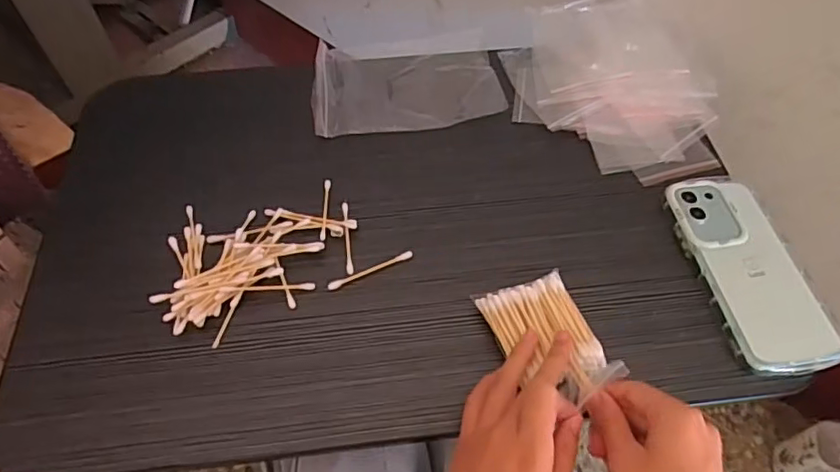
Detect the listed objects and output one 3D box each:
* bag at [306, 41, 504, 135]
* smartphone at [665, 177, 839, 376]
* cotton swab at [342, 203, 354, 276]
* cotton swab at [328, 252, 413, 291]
[{"bbox_3d":[-0.015,-0.150,0.564,0.177,0.014,0.117,-4,56,-4],"label":"bag"},{"bbox_3d":[0.256,0.026,0.450,0.074,0.018,0.167,-8,56,-6],"label":"smartphone"},{"bbox_3d":[-0.060,0.000,0.467,0.006,0.004,0.071,-6,56,-5],"label":"cotton swab"},{"bbox_3d":[-0.039,0.026,0.450,0.070,0.004,0.007,-21,59,-15],"label":"cotton swab"}]

